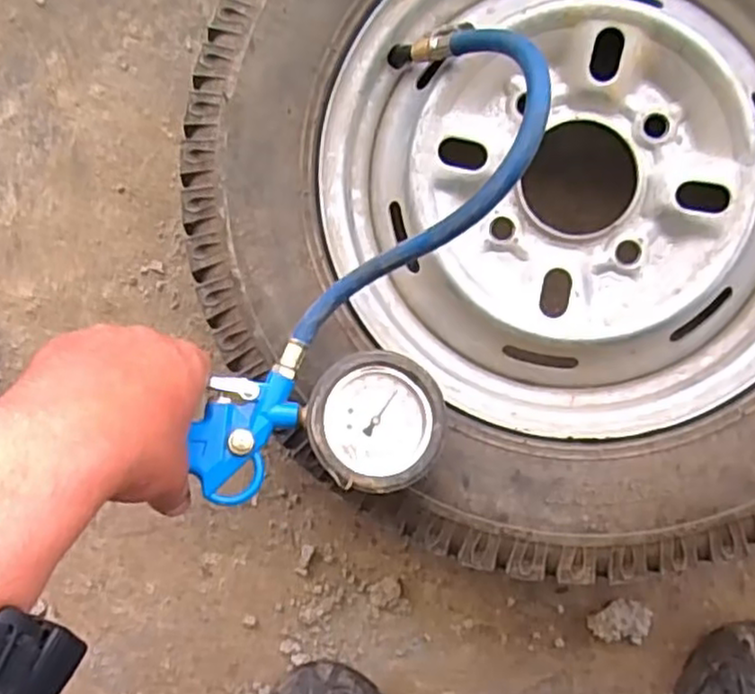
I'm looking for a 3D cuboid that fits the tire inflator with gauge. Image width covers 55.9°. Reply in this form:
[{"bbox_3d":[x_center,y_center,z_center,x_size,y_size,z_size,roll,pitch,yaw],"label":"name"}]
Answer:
[{"bbox_3d":[0.007,-0.037,0.418,0.127,0.098,0.296,26,99,3],"label":"tire inflator with gauge"}]

